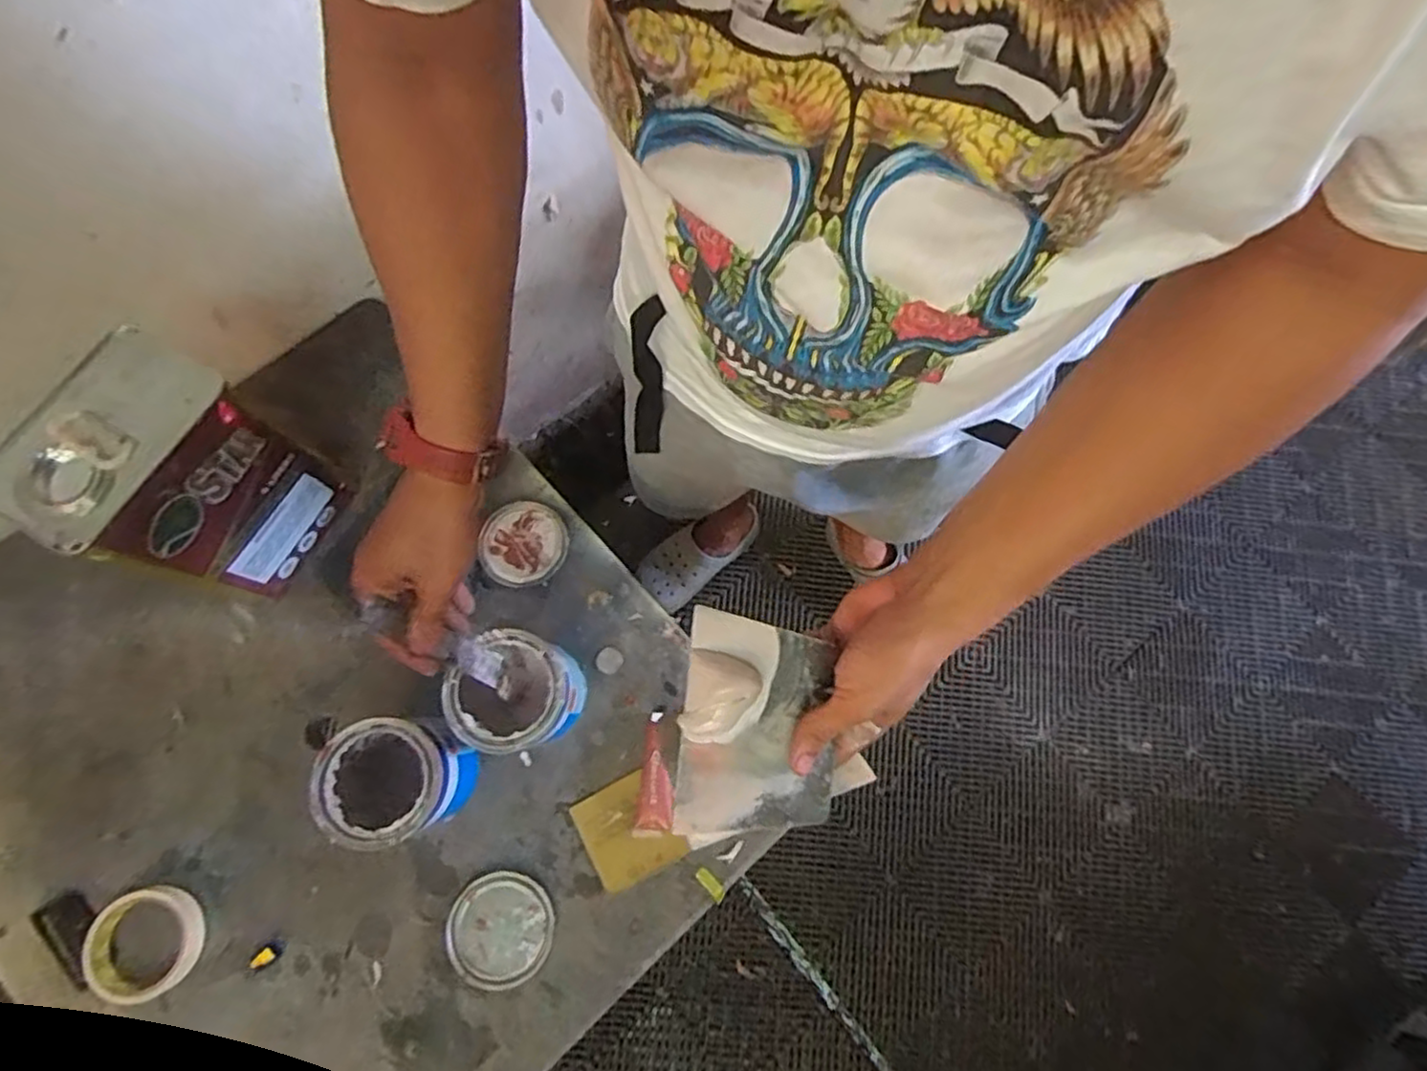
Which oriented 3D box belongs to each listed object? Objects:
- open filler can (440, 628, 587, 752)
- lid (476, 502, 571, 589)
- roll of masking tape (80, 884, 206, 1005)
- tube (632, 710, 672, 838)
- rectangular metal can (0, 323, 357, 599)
[{"bbox_3d":[-0.184,0.153,0.669,0.093,0.120,0.101,1,77,-3],"label":"open filler can"},{"bbox_3d":[-0.209,0.009,0.770,0.090,0.008,0.094,23,71,-8],"label":"lid"},{"bbox_3d":[-0.532,0.381,0.649,0.094,0.020,0.096,1,77,-3],"label":"roll of masking tape"},{"bbox_3d":[-0.056,0.241,0.700,0.036,0.014,0.120,7,77,-2],"label":"tube"},{"bbox_3d":[-0.463,-0.048,0.640,0.104,0.257,0.163,27,77,3],"label":"rectangular metal can"}]

